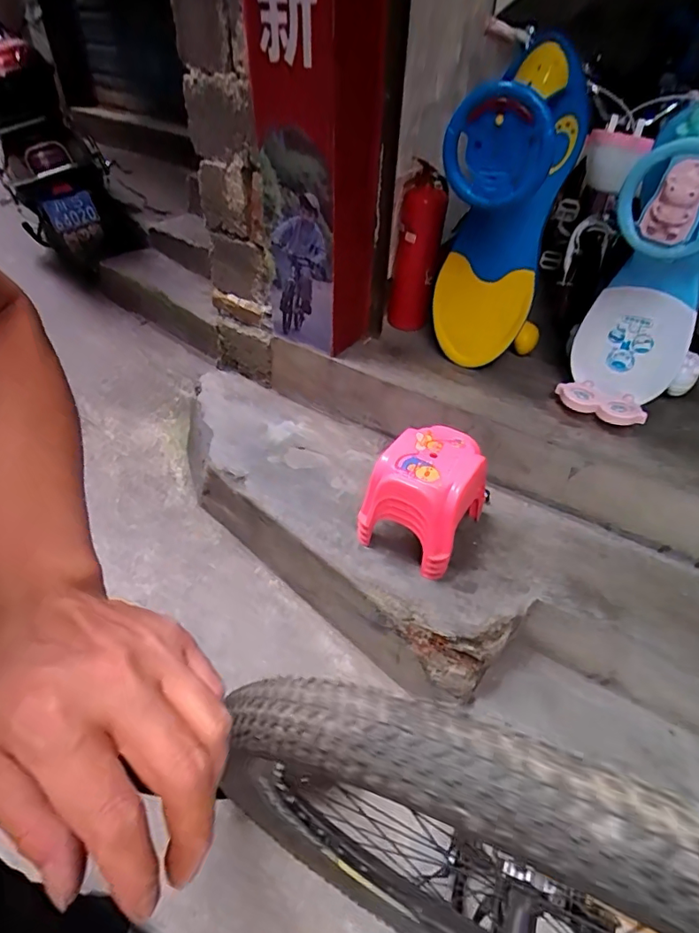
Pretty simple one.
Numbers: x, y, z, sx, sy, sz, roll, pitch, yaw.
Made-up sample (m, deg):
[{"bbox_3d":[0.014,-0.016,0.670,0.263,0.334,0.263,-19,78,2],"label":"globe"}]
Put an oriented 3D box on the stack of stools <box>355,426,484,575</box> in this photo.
[{"bbox_3d":[0.183,0.074,1.263,0.244,0.240,0.272,22,45,20],"label":"stack of stools"}]

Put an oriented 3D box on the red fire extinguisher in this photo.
[{"bbox_3d":[0.200,-0.619,1.526,0.135,0.440,0.116,6,42,3],"label":"red fire extinguisher"}]

